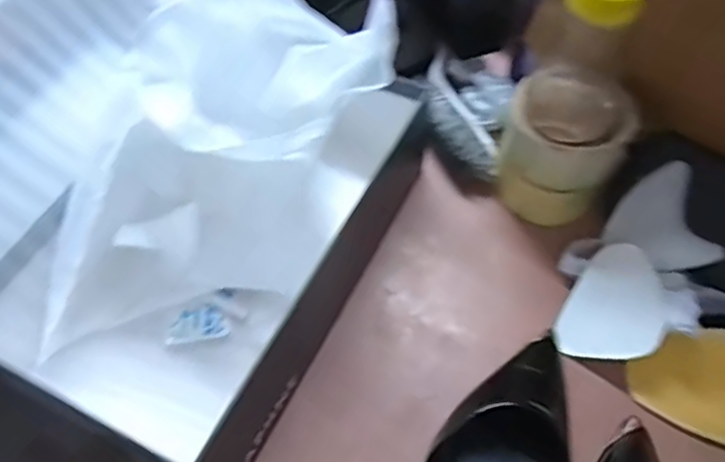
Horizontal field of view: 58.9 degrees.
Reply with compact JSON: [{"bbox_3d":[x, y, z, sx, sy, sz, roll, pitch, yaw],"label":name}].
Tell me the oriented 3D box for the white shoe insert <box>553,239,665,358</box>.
[{"bbox_3d":[0.171,0.049,0.436,0.065,0.008,0.082,12,74,41],"label":"white shoe insert"}]

